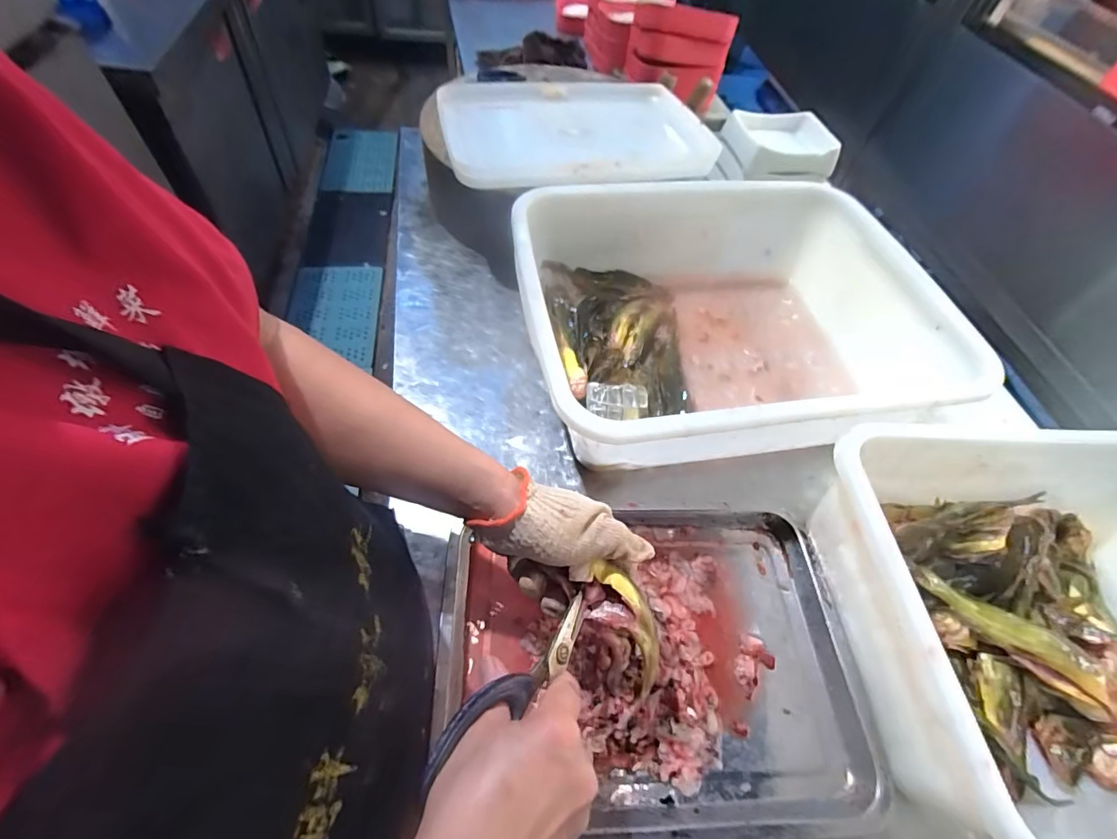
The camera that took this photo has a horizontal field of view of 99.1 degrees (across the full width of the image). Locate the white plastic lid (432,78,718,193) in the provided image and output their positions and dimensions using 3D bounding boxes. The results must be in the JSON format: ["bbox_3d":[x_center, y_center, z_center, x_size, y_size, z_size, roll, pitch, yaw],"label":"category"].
[{"bbox_3d":[0.024,-0.407,0.667,0.359,0.028,0.304,-8,57,-10],"label":"white plastic lid"}]

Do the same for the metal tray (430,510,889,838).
[{"bbox_3d":[0.075,0.199,0.404,0.339,0.024,0.245,0,56,-5],"label":"metal tray"}]

